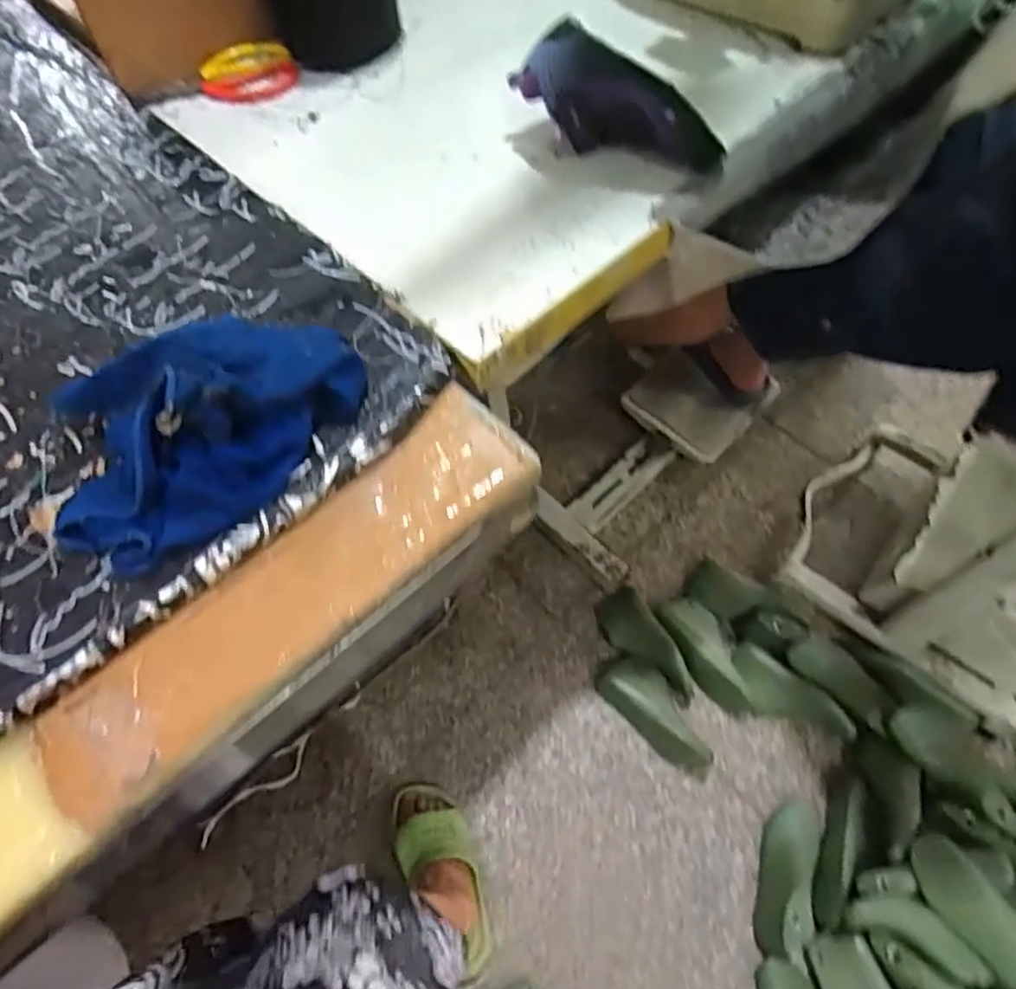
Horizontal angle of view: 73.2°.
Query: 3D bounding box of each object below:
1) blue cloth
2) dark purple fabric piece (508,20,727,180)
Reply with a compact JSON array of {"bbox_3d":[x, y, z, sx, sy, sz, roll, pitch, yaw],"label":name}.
[{"bbox_3d":[-0.193,-0.044,0.430,0.203,0.058,0.154,-15,63,-4],"label":"blue cloth"},{"bbox_3d":[0.088,-0.334,0.584,0.182,0.088,0.074,35,67,19],"label":"dark purple fabric piece"}]

